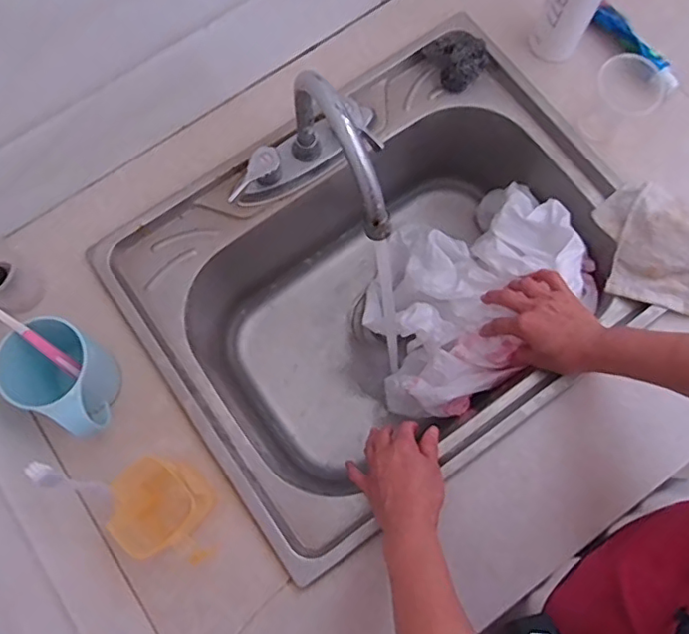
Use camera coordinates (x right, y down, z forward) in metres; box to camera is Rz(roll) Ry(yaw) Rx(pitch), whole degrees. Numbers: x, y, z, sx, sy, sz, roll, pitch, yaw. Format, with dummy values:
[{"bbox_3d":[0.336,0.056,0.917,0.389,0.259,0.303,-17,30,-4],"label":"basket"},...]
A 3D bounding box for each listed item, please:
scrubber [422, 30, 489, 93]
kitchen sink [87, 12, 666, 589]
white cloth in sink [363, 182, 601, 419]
[{"bbox_3d":[0.131,-0.298,0.661,0.057,0.035,0.060,-24,78,-5],"label":"scrubber"},{"bbox_3d":[0.051,-0.039,0.685,0.515,0.232,0.404,-37,79,-7],"label":"kitchen sink"},{"bbox_3d":[0.140,-0.034,0.697,0.274,0.159,0.221,-38,79,-8],"label":"white cloth in sink"}]

